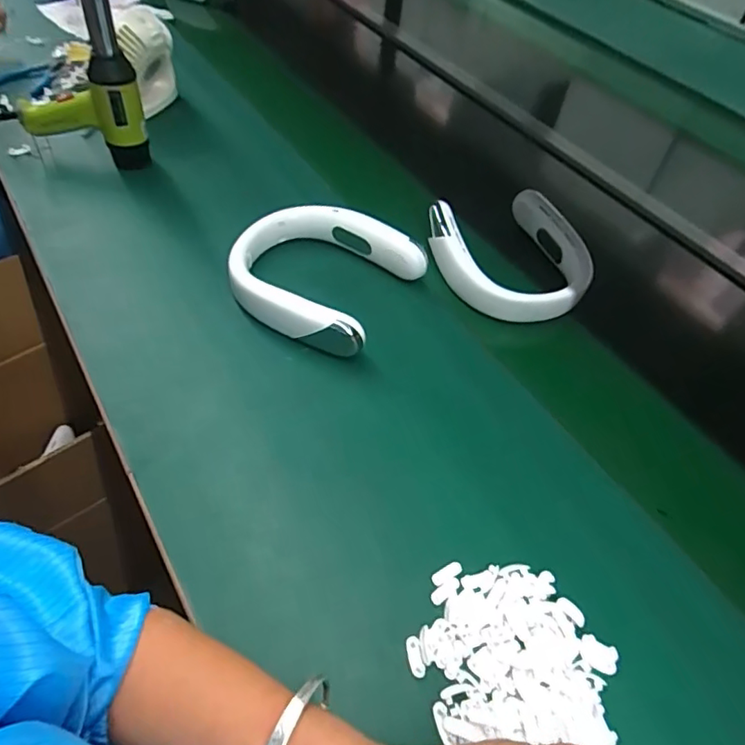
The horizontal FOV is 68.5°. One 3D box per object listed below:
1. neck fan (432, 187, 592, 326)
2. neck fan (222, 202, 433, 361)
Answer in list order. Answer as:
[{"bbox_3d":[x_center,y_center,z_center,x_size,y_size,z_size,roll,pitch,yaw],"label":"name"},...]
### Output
[{"bbox_3d":[0.176,-0.151,0.705,0.194,0.061,0.194,2,56,-3],"label":"neck fan"},{"bbox_3d":[-0.060,-0.115,0.636,0.193,0.055,0.183,25,54,14],"label":"neck fan"}]

